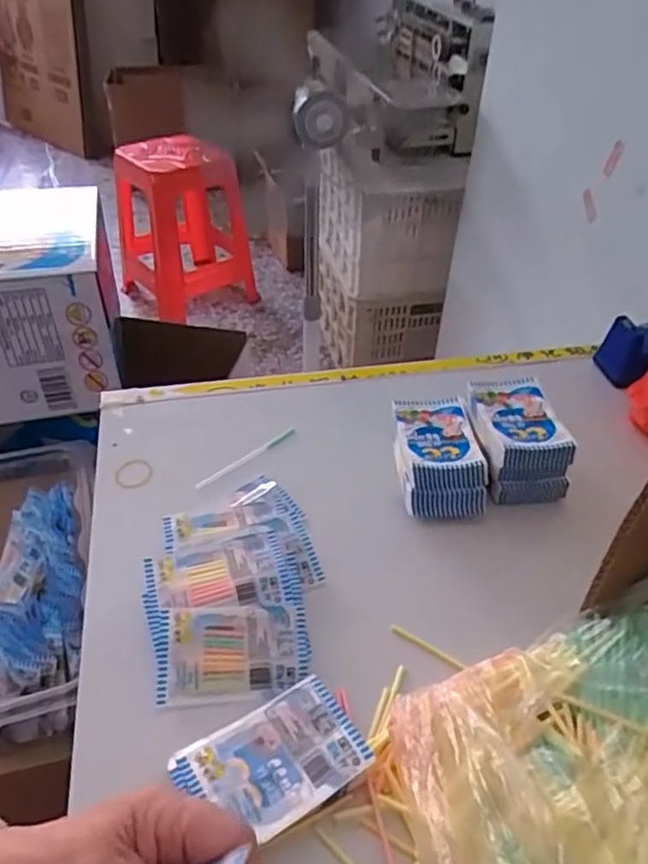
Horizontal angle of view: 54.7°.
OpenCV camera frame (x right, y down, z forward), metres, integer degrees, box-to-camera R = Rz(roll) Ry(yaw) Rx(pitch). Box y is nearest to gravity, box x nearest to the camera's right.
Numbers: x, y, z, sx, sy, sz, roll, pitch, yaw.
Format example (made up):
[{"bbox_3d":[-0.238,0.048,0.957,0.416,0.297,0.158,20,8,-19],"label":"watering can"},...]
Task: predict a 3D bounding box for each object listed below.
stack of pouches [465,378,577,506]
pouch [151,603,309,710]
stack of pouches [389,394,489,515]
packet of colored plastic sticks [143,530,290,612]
[{"bbox_3d":[0.178,0.009,0.594,0.073,0.076,0.100,-1,42,-3],"label":"stack of pouches"},{"bbox_3d":[-0.065,0.157,0.447,0.105,0.012,0.063,-1,67,-8],"label":"pouch"},{"bbox_3d":[0.104,0.024,0.591,0.075,0.050,0.121,-2,42,-4],"label":"stack of pouches"},{"bbox_3d":[-0.081,0.113,0.480,0.102,0.014,0.064,-11,43,-13],"label":"packet of colored plastic sticks"}]

